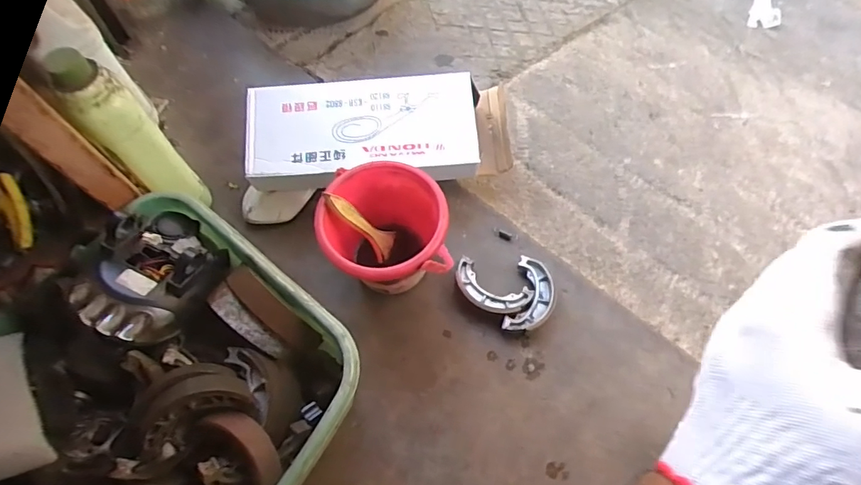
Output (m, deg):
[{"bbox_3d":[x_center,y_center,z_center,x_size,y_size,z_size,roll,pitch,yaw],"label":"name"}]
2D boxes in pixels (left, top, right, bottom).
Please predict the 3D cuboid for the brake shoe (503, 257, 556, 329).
[{"bbox_3d":[0.133,0.073,0.631,0.054,0.024,0.103,16,65,9],"label":"brake shoe"}]

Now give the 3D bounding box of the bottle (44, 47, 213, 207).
[{"bbox_3d":[-0.347,-0.114,0.577,0.062,0.245,0.067,-39,69,-16],"label":"bottle"}]

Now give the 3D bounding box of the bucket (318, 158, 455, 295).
[{"bbox_3d":[-0.052,0.000,0.609,0.146,0.152,0.137,-1,64,1],"label":"bucket"}]

